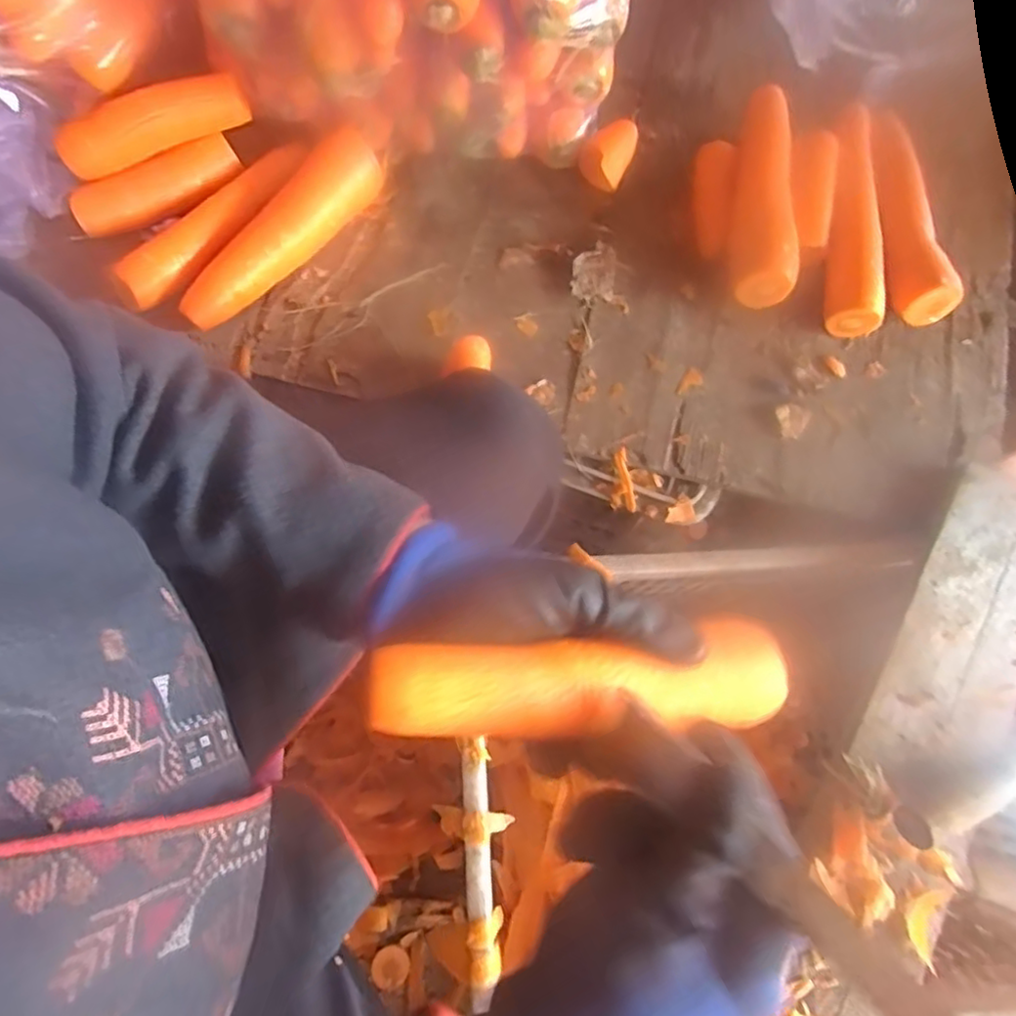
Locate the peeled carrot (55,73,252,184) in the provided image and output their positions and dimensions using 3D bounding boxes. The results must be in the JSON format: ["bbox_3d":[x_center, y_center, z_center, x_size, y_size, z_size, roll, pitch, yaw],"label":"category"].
[{"bbox_3d":[-0.306,-0.332,0.529,0.160,0.040,0.034,-21,76,-7],"label":"peeled carrot"}]

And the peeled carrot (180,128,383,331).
[{"bbox_3d":[-0.201,-0.244,0.543,0.058,0.043,0.217,44,78,10],"label":"peeled carrot"}]

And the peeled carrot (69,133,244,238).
[{"bbox_3d":[-0.312,-0.286,0.550,0.145,0.034,0.035,-23,76,-8],"label":"peeled carrot"}]

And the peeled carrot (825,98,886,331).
[{"bbox_3d":[0.305,-0.257,0.544,0.051,0.037,0.203,0,89,-1],"label":"peeled carrot"}]

